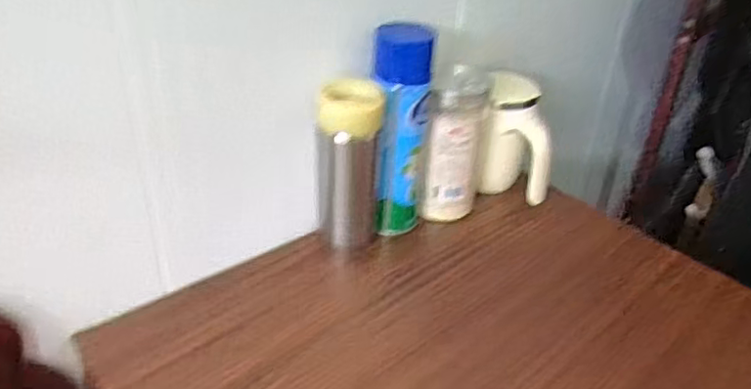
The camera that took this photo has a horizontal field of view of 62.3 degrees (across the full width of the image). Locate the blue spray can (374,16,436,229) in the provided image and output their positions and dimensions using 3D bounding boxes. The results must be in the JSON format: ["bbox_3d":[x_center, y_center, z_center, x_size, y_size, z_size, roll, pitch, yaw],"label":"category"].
[{"bbox_3d":[0.028,-0.061,0.678,0.063,0.236,0.058,3,35,-2],"label":"blue spray can"}]

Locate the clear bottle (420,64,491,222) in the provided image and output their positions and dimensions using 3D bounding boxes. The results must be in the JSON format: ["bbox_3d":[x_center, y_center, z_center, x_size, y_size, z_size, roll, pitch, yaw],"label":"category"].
[{"bbox_3d":[0.095,-0.057,0.743,0.066,0.167,0.076,10,35,8],"label":"clear bottle"}]

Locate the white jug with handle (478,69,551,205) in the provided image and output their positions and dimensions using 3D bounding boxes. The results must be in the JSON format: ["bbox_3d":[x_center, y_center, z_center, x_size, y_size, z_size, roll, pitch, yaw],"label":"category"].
[{"bbox_3d":[0.172,-0.070,0.782,0.103,0.133,0.099,10,35,8],"label":"white jug with handle"}]

